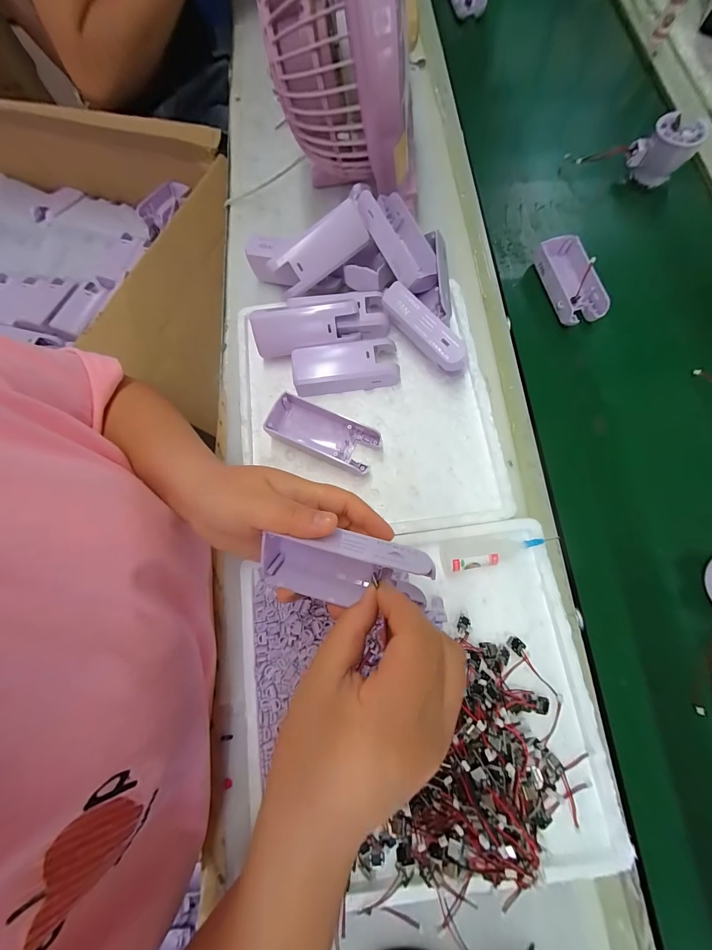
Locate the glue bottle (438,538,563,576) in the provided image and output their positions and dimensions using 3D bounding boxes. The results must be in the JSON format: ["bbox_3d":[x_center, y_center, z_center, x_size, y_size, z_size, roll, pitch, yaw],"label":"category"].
[{"bbox_3d":[0.122,0.064,0.289,0.093,0.021,0.028,-12,75,-2],"label":"glue bottle"}]

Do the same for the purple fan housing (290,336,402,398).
[{"bbox_3d":[-0.012,-0.113,0.344,0.108,0.028,0.046,-7,75,-1],"label":"purple fan housing"}]

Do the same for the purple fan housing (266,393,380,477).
[{"bbox_3d":[-0.035,-0.043,0.326,0.113,0.024,0.047,27,77,8],"label":"purple fan housing"}]

